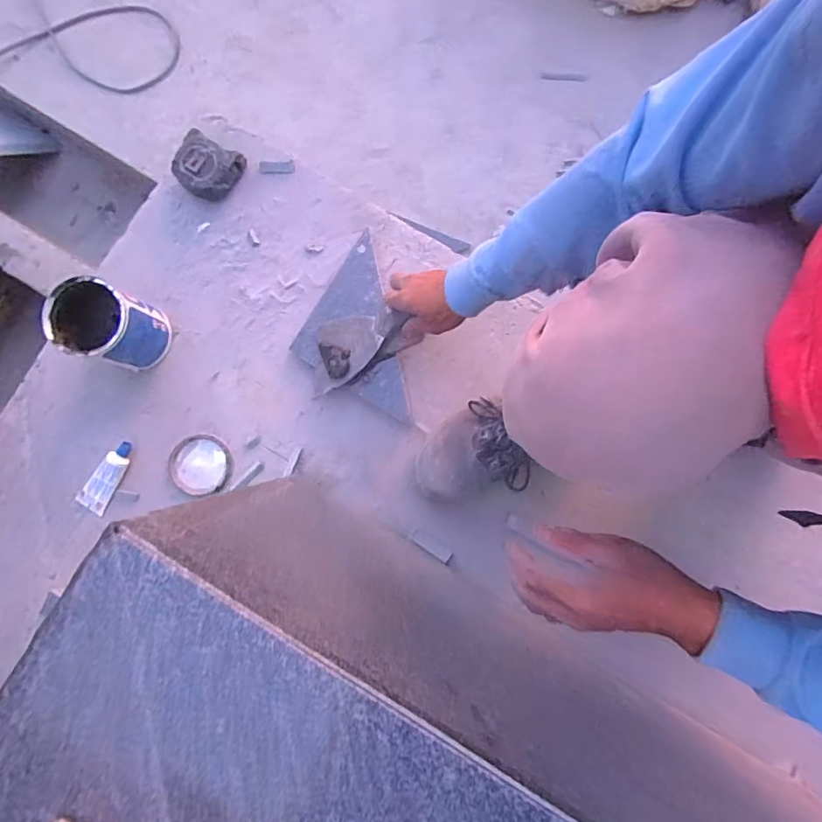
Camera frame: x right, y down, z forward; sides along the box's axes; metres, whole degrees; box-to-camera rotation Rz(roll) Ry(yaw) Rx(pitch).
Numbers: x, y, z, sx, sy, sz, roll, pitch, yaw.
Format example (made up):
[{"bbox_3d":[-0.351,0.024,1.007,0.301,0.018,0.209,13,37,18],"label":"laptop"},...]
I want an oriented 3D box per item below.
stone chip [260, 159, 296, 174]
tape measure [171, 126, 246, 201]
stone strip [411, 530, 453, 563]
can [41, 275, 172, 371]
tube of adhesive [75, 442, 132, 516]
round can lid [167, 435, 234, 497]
[{"bbox_3d":[-0.198,-0.361,0.724,0.051,0.005,0.019,-6,86,0],"label":"stone chip"},{"bbox_3d":[-0.298,-0.355,0.713,0.092,0.036,0.083,27,87,4],"label":"tape measure"},{"bbox_3d":[0.028,0.184,0.664,0.059,0.004,0.017,32,56,10],"label":"stone strip"},{"bbox_3d":[-0.402,-0.113,0.665,0.107,0.123,0.104,0,86,1],"label":"can"},{"bbox_3d":[-0.433,0.094,0.698,0.047,0.019,0.110,36,96,7],"label":"tube of adhesive"},{"bbox_3d":[-0.305,0.078,0.707,0.093,0.011,0.083,6,86,1],"label":"round can lid"}]

